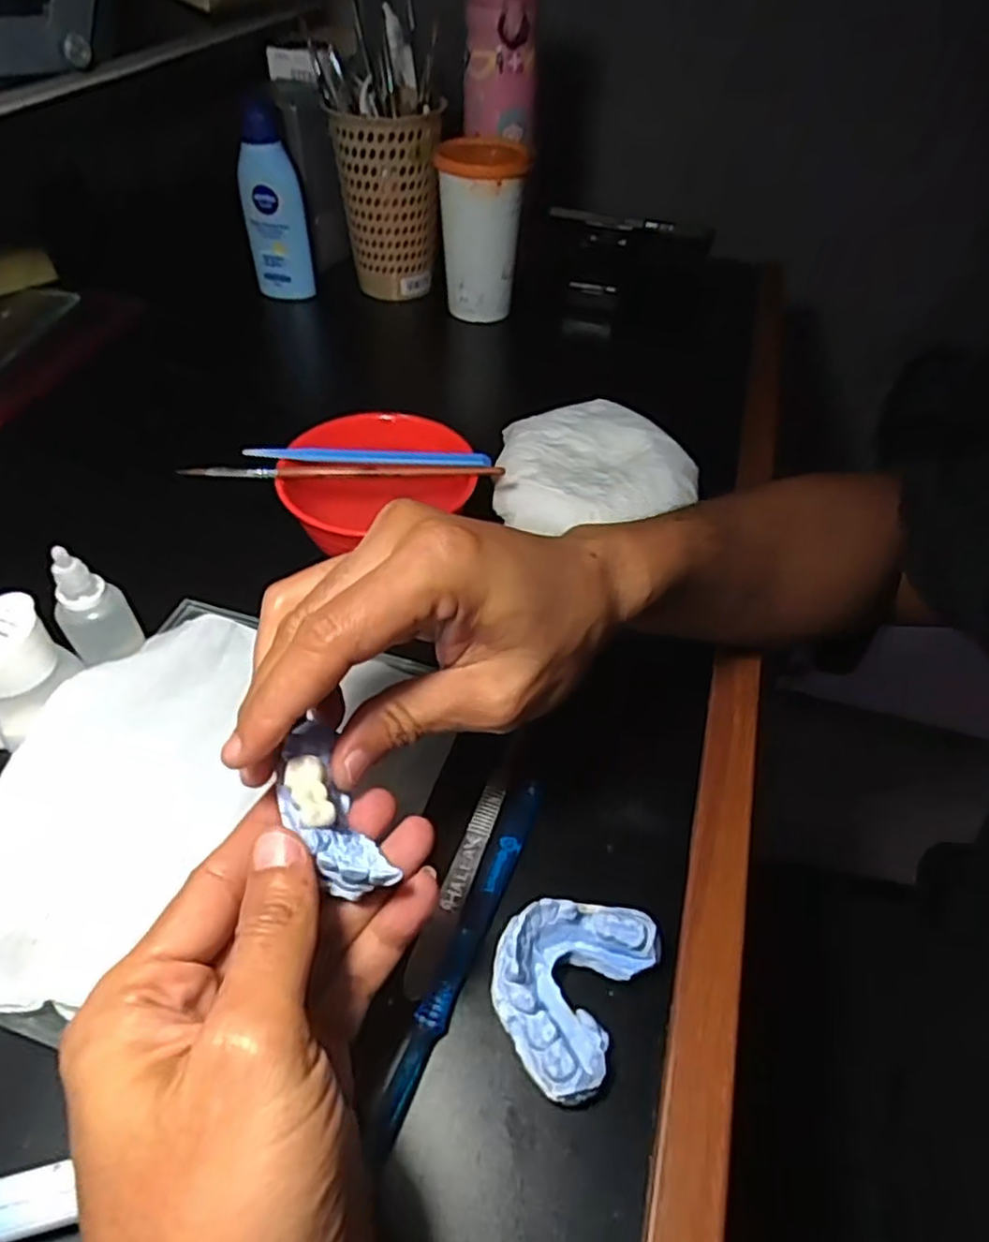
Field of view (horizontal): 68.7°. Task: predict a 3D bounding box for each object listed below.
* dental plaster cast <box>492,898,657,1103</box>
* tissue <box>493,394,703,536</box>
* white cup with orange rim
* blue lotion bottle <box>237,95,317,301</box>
[{"bbox_3d":[0.026,0.131,0.266,0.049,0.025,0.067,26,50,18],"label":"dental plaster cast"},{"bbox_3d":[0.053,-0.096,0.449,0.106,0.029,0.116,-25,54,-25],"label":"tissue"},{"bbox_3d":[-0.011,-0.333,0.617,0.067,0.129,0.083,7,47,2],"label":"white cup with orange rim"},{"bbox_3d":[-0.189,-0.355,0.619,0.049,0.141,0.044,-11,49,-15],"label":"blue lotion bottle"}]

